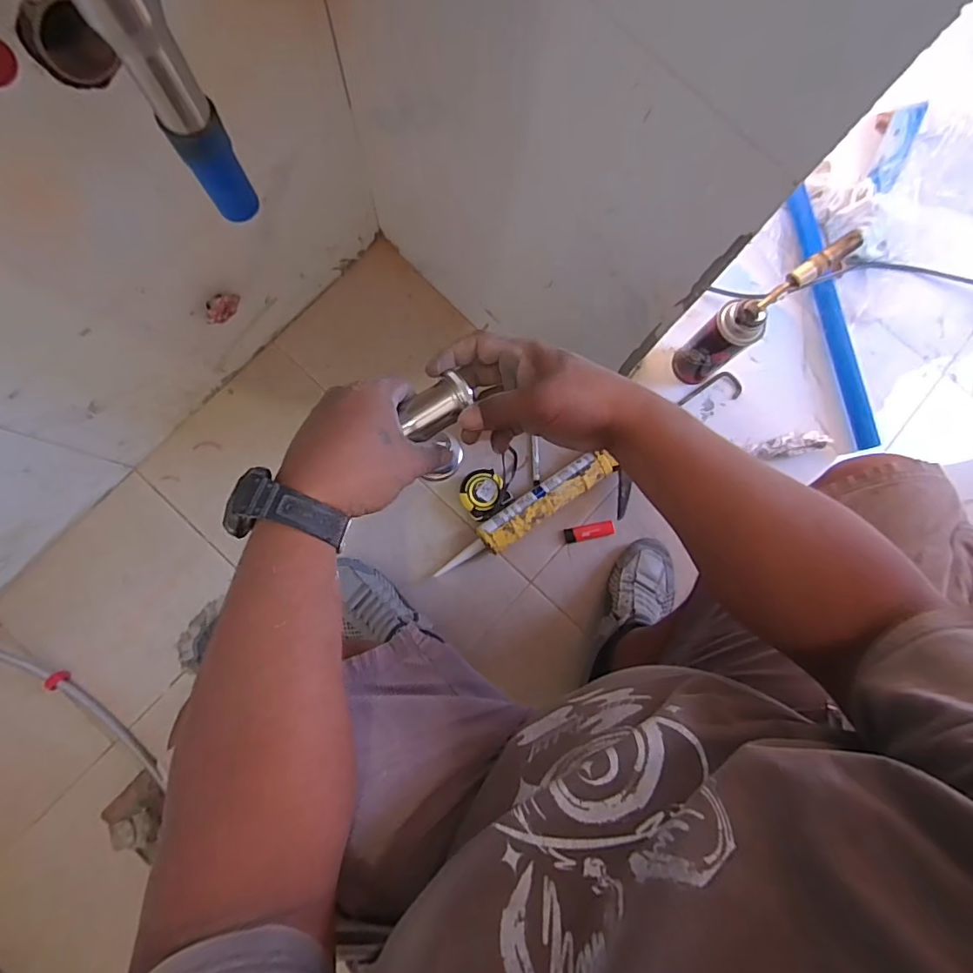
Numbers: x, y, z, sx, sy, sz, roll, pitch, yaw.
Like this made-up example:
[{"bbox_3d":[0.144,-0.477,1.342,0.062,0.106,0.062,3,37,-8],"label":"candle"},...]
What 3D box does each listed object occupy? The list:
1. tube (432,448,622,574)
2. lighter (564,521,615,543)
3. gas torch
[{"bbox_3d":[0.062,0.042,0.808,0.280,0.058,0.051,-34,85,-7],"label":"tube"},{"bbox_3d":[0.166,0.074,0.827,0.075,0.017,0.024,-11,82,-4],"label":"lighter"},{"bbox_3d":[0.381,-0.247,0.749,0.143,0.260,0.059,-40,85,-7],"label":"gas torch"}]

